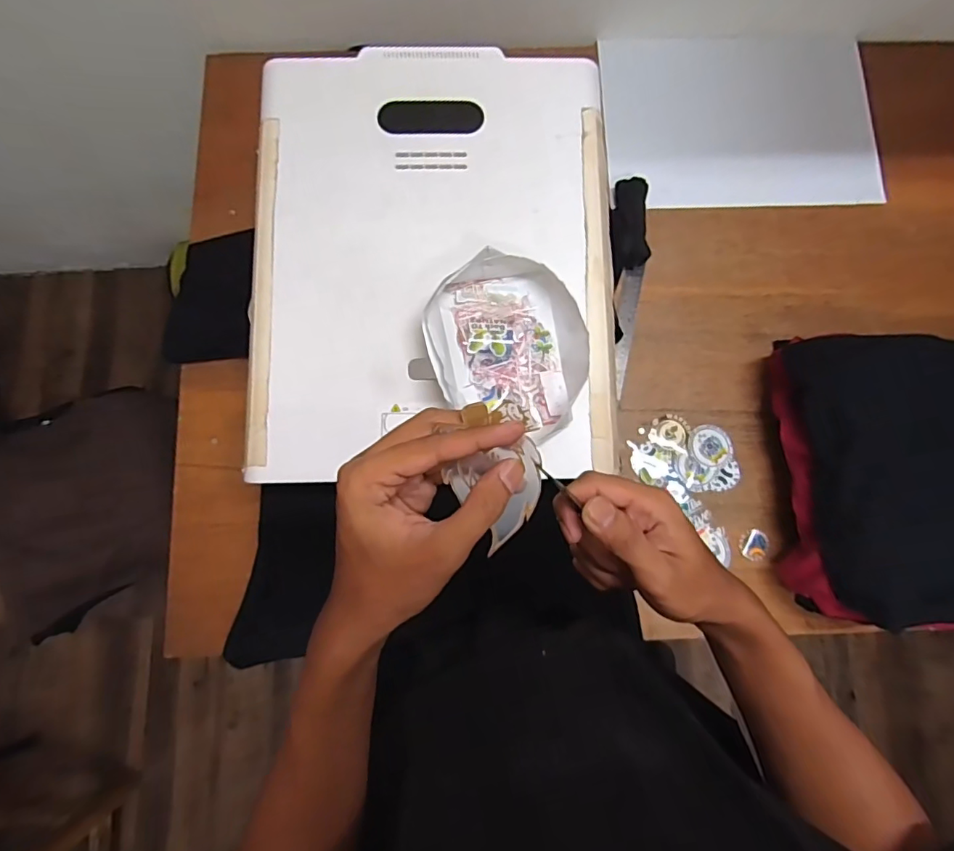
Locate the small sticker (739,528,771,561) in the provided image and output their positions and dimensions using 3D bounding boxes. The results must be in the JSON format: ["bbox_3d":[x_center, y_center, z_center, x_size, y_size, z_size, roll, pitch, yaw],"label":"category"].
[{"bbox_3d":[0.373,0.161,0.705,0.036,0.005,0.043,33,81,7],"label":"small sticker"}]

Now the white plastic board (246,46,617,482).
[{"bbox_3d":[-0.047,-0.197,0.592,0.395,0.035,0.496,-1,81,-2],"label":"white plastic board"}]

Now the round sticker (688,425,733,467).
[{"bbox_3d":[0.323,0.028,0.724,0.058,0.004,0.058,0,79,1],"label":"round sticker"}]

